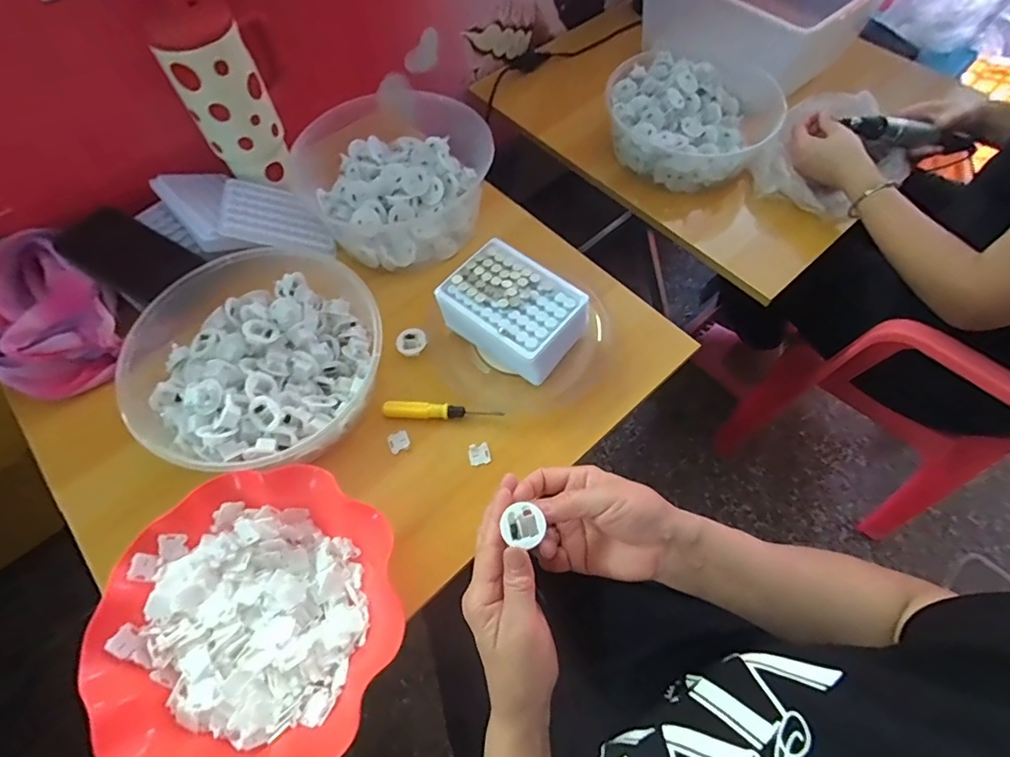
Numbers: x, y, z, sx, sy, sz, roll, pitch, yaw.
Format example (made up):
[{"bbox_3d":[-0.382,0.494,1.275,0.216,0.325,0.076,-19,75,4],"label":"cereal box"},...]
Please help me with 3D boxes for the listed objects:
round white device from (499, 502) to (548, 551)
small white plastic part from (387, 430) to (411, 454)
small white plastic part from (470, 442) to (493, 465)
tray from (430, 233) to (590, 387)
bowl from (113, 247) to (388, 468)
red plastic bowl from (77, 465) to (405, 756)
[{"bbox_3d":[0.014,0.108,0.364,0.028,0.007,0.030,-30,66,-15],"label":"round white device"},{"bbox_3d":[-0.106,0.062,0.499,0.021,0.004,0.020,-25,64,-12],"label":"small white plastic part"},{"bbox_3d":[-0.025,0.075,0.494,0.021,0.006,0.022,-10,62,-5],"label":"small white plastic part"},{"bbox_3d":[0.010,-0.067,0.529,0.132,0.070,0.097,35,68,17],"label":"tray"},{"bbox_3d":[-0.246,-0.022,0.497,0.235,0.072,0.224,0,62,0],"label":"bowl"},{"bbox_3d":[-0.193,0.188,0.392,0.215,0.058,0.215,0,62,0],"label":"red plastic bowl"}]

